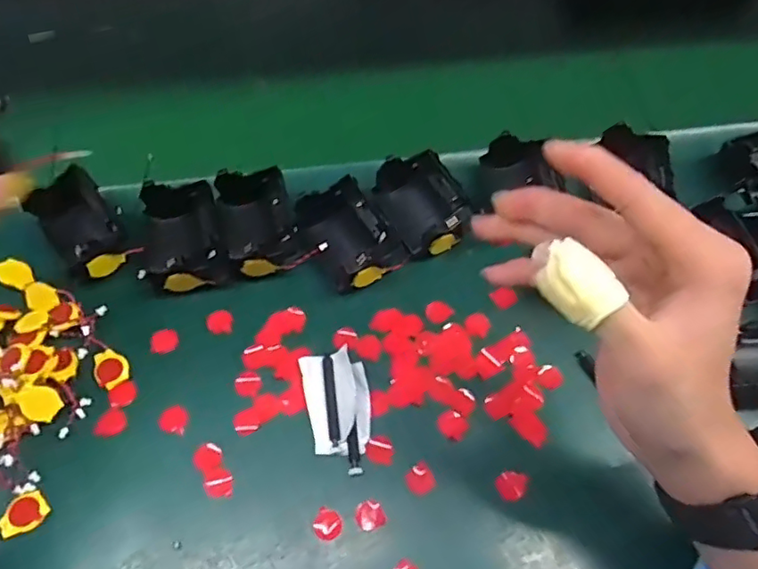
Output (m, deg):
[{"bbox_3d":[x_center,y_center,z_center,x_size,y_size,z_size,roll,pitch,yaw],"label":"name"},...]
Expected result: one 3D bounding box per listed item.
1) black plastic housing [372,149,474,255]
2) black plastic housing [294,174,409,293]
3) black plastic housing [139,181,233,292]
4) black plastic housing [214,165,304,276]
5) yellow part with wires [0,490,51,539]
[{"bbox_3d":[0.033,-0.058,0.422,0.056,0.034,0.073,-27,63,-18],"label":"black plastic housing"},{"bbox_3d":[-0.018,-0.035,0.405,0.057,0.039,0.072,-24,62,-17],"label":"black plastic housing"},{"bbox_3d":[-0.135,-0.032,0.399,0.054,0.038,0.073,-15,59,-12],"label":"black plastic housing"},{"bbox_3d":[-0.083,-0.043,0.406,0.047,0.039,0.075,-15,60,-12],"label":"black plastic housing"},{"bbox_3d":[-0.208,0.136,0.313,0.059,0.006,0.018,-38,67,-23],"label":"yellow part with wires"}]

